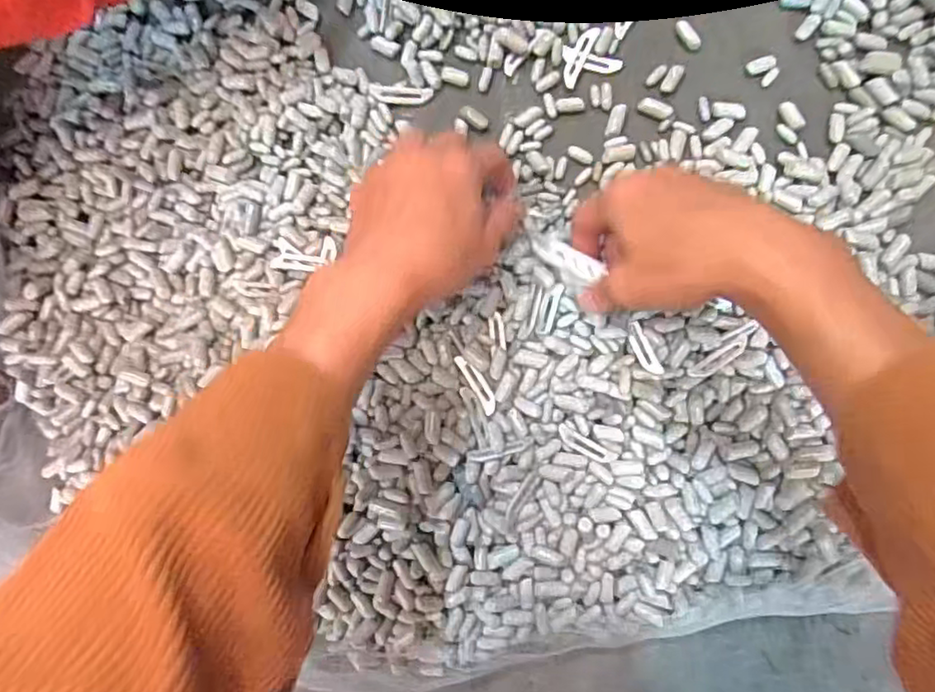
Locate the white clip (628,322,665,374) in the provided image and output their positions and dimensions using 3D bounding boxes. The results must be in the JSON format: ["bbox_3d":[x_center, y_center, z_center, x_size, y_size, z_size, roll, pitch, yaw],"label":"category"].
[{"bbox_3d":[0.106,0.002,0.380,0.010,0.004,0.034,-28,87,4],"label":"white clip"}]

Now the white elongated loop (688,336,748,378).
[{"bbox_3d":[0.151,0.008,0.381,0.038,0.006,0.011,-36,87,18],"label":"white elongated loop"}]

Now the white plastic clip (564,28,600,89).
[{"bbox_3d":[0.069,-0.185,0.404,0.016,0.004,0.039,27,92,5],"label":"white plastic clip"}]

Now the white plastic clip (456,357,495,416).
[{"bbox_3d":[0.006,0.023,0.384,0.010,0.004,0.039,-31,87,4],"label":"white plastic clip"}]

